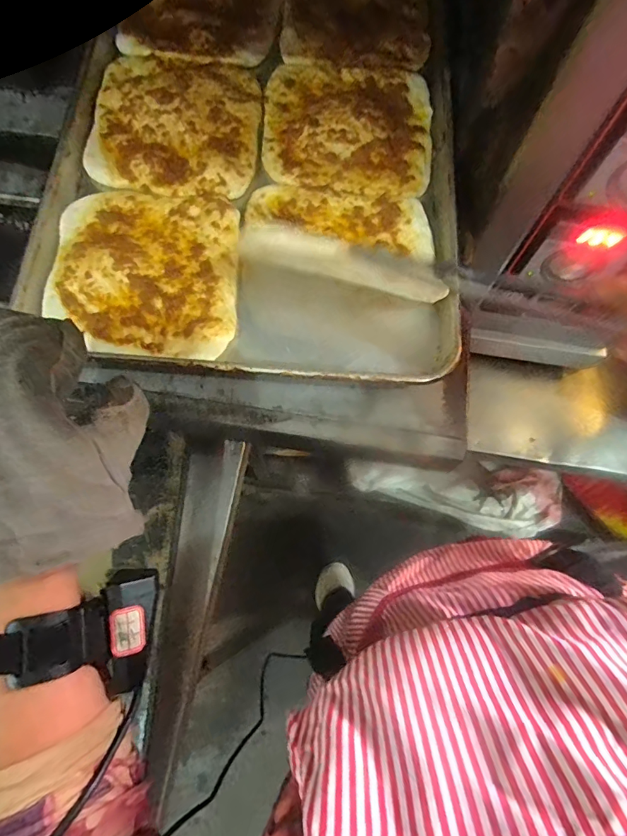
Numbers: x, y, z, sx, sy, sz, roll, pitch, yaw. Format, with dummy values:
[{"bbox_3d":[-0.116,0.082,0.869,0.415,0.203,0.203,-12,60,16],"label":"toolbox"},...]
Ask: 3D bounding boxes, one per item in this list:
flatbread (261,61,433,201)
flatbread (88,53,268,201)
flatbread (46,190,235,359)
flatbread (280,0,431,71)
[{"bbox_3d":[0.037,-0.317,0.476,0.180,0.022,0.173,5,71,0],"label":"flatbread"},{"bbox_3d":[-0.149,-0.327,0.478,0.179,0.028,0.187,3,71,0],"label":"flatbread"},{"bbox_3d":[-0.160,-0.144,0.430,0.171,0.017,0.180,0,71,-2],"label":"flatbread"},{"bbox_3d":[0.051,-0.493,0.536,0.170,0.018,0.172,2,71,-1],"label":"flatbread"}]

